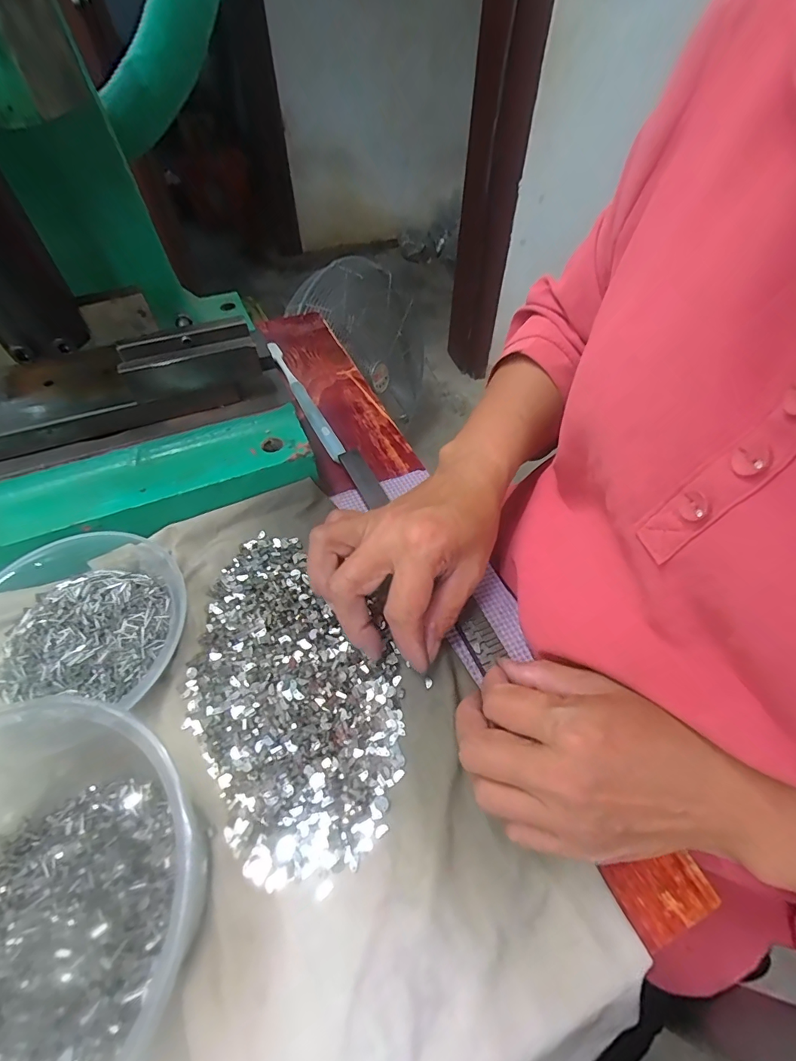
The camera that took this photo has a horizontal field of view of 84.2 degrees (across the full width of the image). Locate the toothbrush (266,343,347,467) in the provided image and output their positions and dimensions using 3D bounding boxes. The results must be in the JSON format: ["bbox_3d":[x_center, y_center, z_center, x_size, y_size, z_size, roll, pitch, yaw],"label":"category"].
[{"bbox_3d":[-0.090,-0.129,0.420,0.016,0.021,0.177,-21,53,-18],"label":"toothbrush"}]

